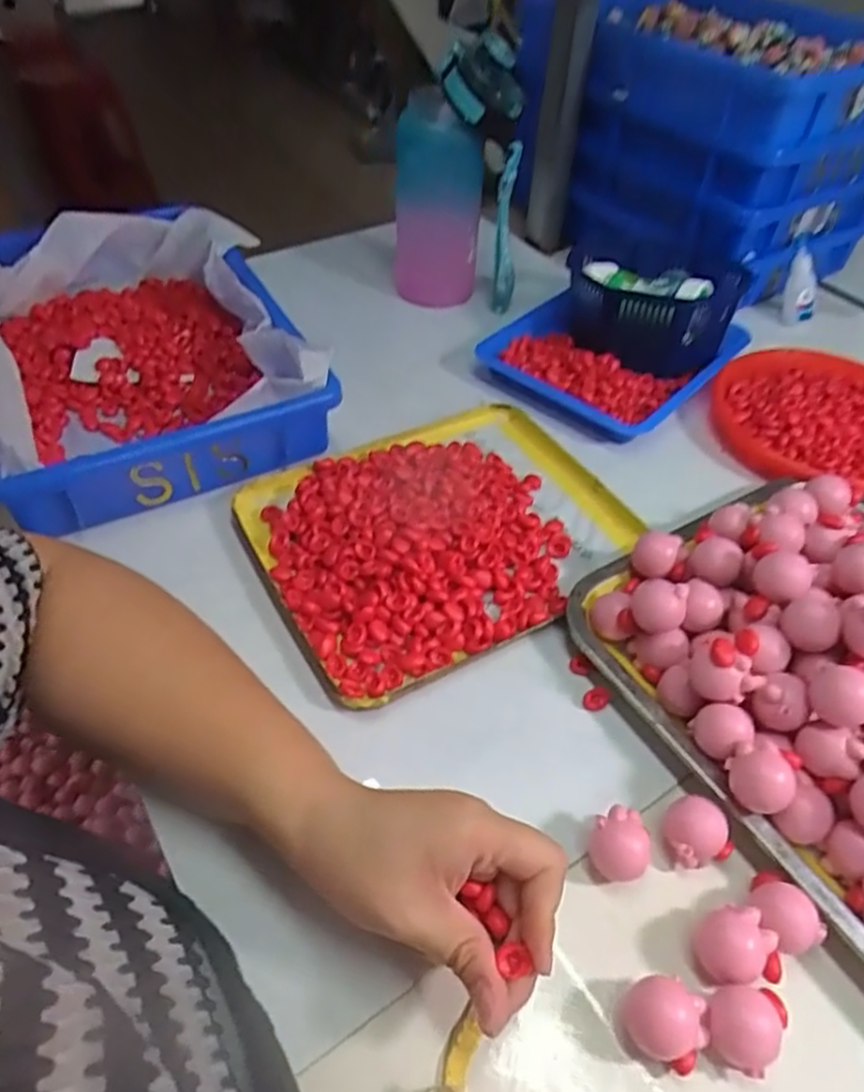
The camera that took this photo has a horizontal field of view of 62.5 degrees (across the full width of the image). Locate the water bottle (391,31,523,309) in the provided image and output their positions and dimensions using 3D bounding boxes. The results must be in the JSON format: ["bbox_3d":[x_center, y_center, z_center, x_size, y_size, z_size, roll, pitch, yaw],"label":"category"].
[{"bbox_3d":[0.019,-0.342,0.684,0.109,0.227,0.073,-4,47,-7],"label":"water bottle"}]

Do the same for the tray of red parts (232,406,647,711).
[{"bbox_3d":[0.008,-0.015,0.496,0.244,0.028,0.206,-21,53,-22],"label":"tray of red parts"}]

